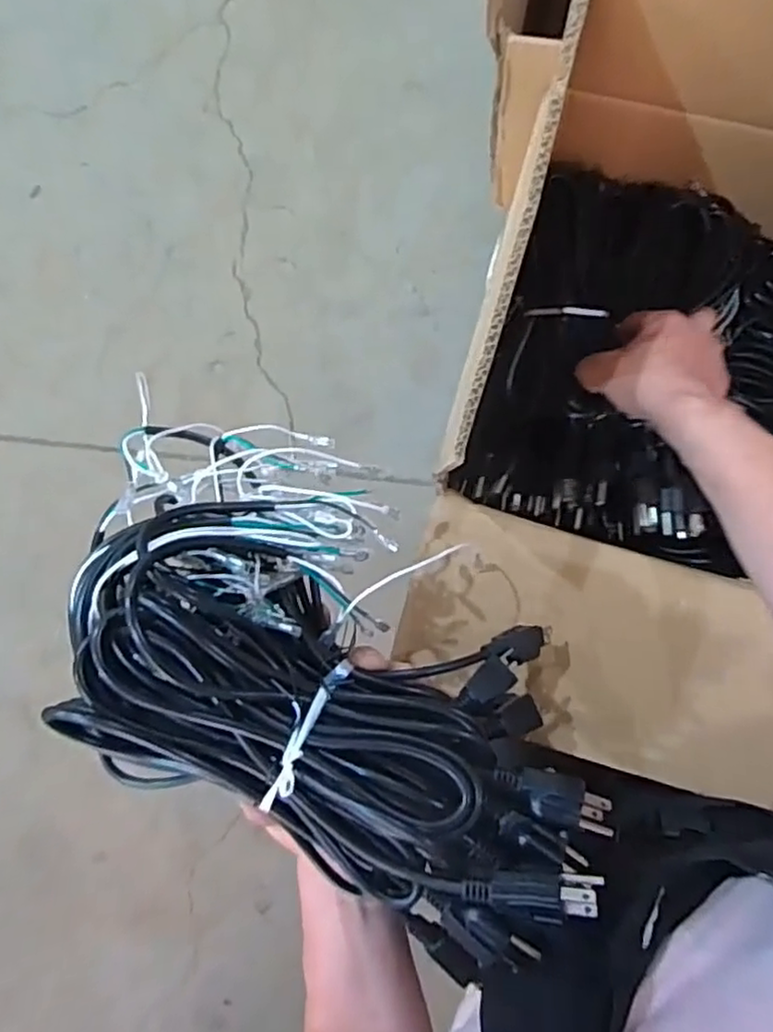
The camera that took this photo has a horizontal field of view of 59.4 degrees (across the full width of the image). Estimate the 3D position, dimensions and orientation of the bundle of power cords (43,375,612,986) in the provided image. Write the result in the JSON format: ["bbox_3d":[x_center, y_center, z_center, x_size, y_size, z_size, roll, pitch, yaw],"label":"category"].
[{"bbox_3d":[-0.037,0.080,0.424,0.359,0.170,0.201,28,96,1],"label":"bundle of power cords"}]

